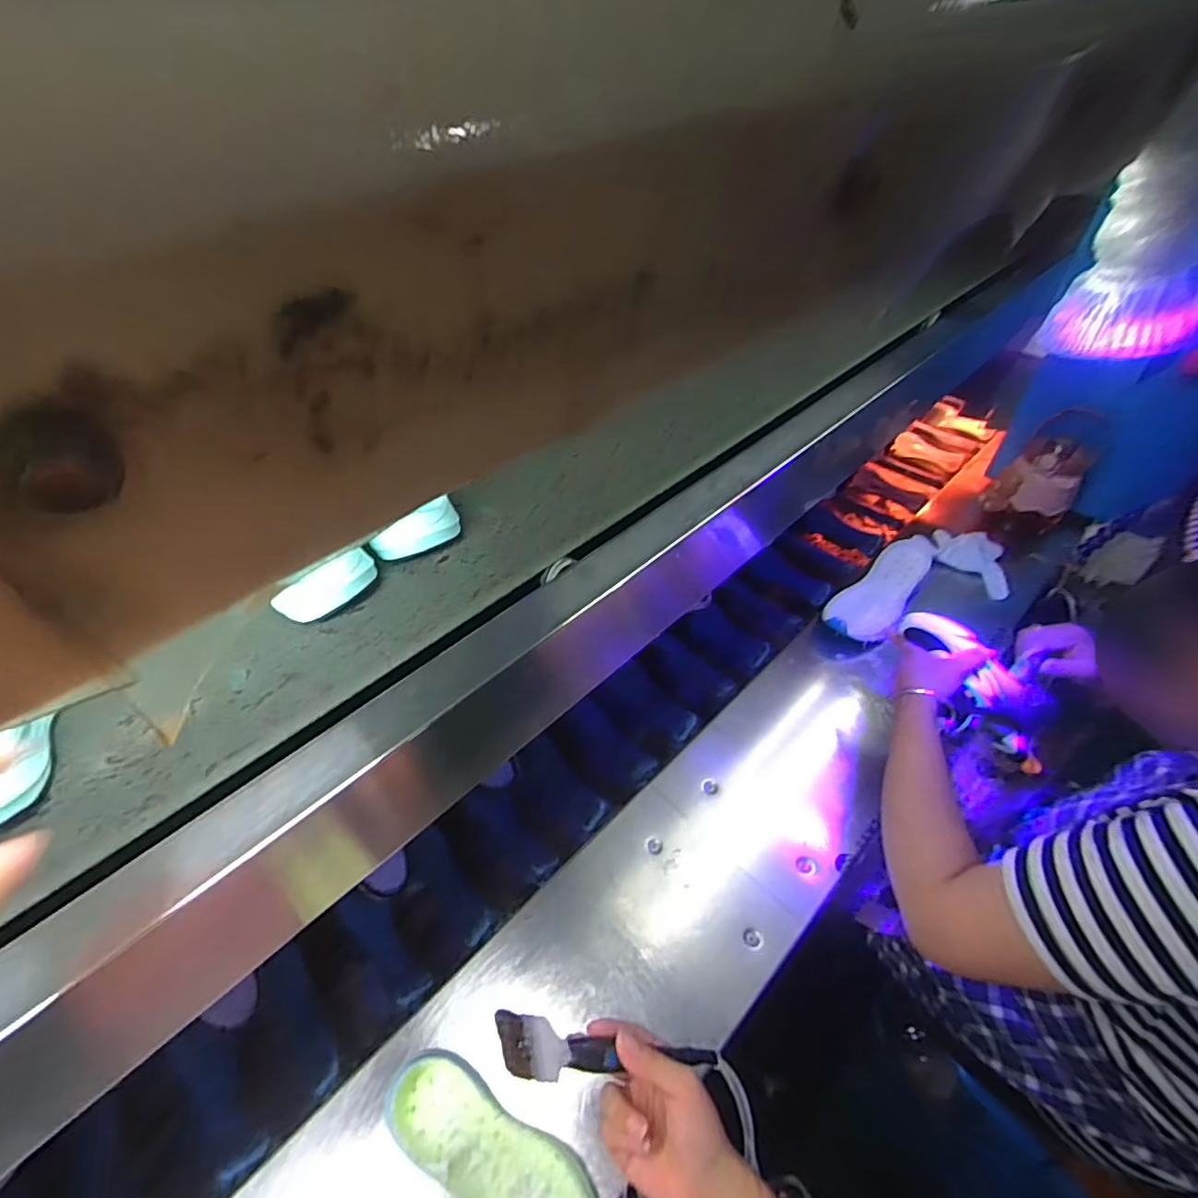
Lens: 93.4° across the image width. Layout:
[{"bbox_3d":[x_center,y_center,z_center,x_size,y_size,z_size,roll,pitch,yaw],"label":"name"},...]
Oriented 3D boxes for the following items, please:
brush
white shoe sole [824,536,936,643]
[{"bbox_3d":[0.010,0.312,0.391,0.170,0.015,0.032,19,41,-19],"label":"brush"},{"bbox_3d":[0.481,-0.030,0.962,0.107,0.043,0.314,26,53,28],"label":"white shoe sole"}]

